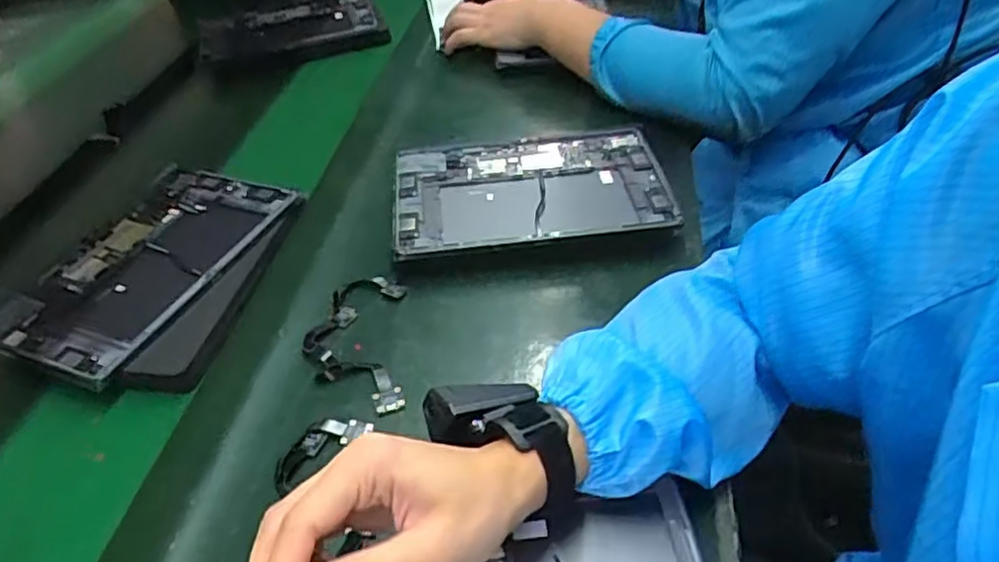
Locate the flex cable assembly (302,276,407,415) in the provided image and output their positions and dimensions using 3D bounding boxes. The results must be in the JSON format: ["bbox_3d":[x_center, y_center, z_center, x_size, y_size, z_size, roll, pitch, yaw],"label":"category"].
[{"bbox_3d":[-0.117,0.047,0.544,0.079,0.008,0.140,-8,42,0],"label":"flex cable assembly"}]

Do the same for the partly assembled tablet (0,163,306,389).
[{"bbox_3d":[-0.325,-0.022,0.619,0.162,0.016,0.255,15,47,23],"label":"partly assembled tablet"}]

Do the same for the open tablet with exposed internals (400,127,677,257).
[{"bbox_3d":[0.025,-0.093,0.640,0.248,0.010,0.167,-7,46,1],"label":"open tablet with exposed internals"}]

